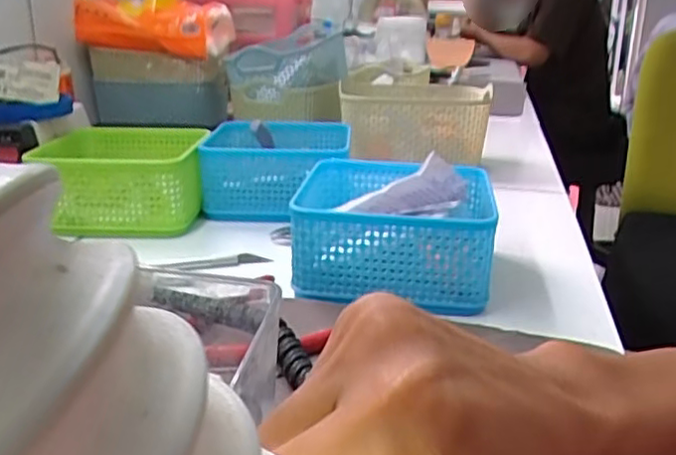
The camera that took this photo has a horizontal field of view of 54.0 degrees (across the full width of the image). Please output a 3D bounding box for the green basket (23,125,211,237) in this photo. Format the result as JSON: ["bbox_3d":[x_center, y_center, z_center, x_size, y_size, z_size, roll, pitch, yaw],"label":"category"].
[{"bbox_3d":[-0.182,-0.045,0.581,0.126,0.062,0.141,-1,20,-5],"label":"green basket"}]

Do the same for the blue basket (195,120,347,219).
[{"bbox_3d":[-0.058,-0.056,0.615,0.130,0.059,0.125,1,20,0],"label":"blue basket"}]

